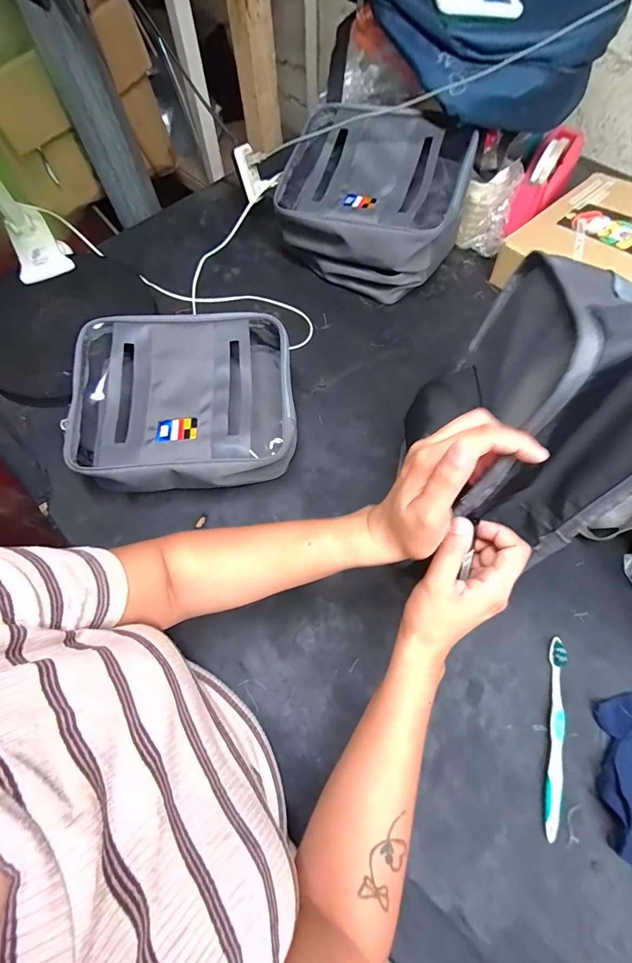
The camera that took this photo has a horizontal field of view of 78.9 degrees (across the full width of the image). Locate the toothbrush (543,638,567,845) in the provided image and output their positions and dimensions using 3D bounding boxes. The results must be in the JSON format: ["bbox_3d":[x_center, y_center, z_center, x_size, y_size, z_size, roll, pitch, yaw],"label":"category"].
[{"bbox_3d":[0.246,0.255,0.393,0.016,0.013,0.178,15,66,7],"label":"toothbrush"}]

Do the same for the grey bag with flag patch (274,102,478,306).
[{"bbox_3d":[0.086,-0.446,0.634,0.280,0.164,0.211,22,67,11],"label":"grey bag with flag patch"}]

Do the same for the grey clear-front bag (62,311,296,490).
[{"bbox_3d":[-0.171,-0.101,0.516,0.275,0.100,0.226,-5,65,-2],"label":"grey clear-front bag"}]

